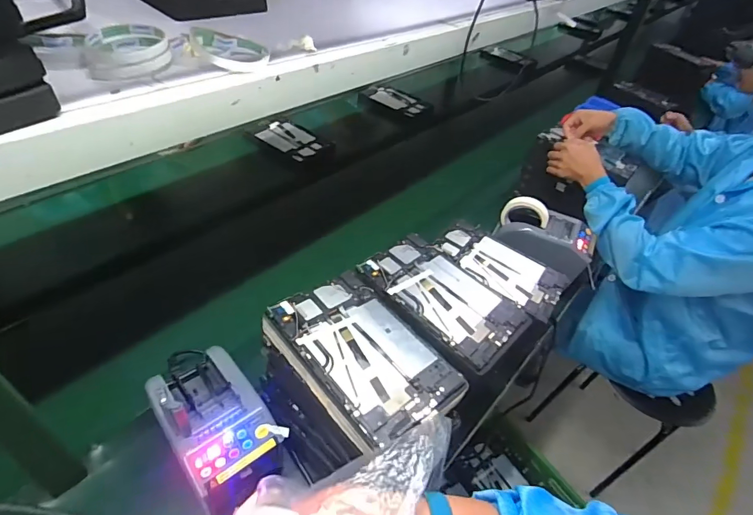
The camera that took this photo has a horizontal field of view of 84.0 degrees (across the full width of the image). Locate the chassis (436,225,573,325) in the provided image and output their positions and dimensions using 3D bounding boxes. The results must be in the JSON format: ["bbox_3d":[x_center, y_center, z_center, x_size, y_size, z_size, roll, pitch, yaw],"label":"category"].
[{"bbox_3d":[0.228,0.020,0.776,0.240,0.016,0.153,28,42,15],"label":"chassis"}]

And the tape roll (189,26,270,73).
[{"bbox_3d":[-0.176,-0.248,0.506,0.086,0.019,0.068,-3,57,-25],"label":"tape roll"}]

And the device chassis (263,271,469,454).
[{"bbox_3d":[-0.021,0.123,0.543,0.156,0.022,0.238,-25,52,-35],"label":"device chassis"}]

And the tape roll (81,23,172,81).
[{"bbox_3d":[-0.275,-0.227,0.459,0.084,0.028,0.084,-20,51,-26],"label":"tape roll"}]

